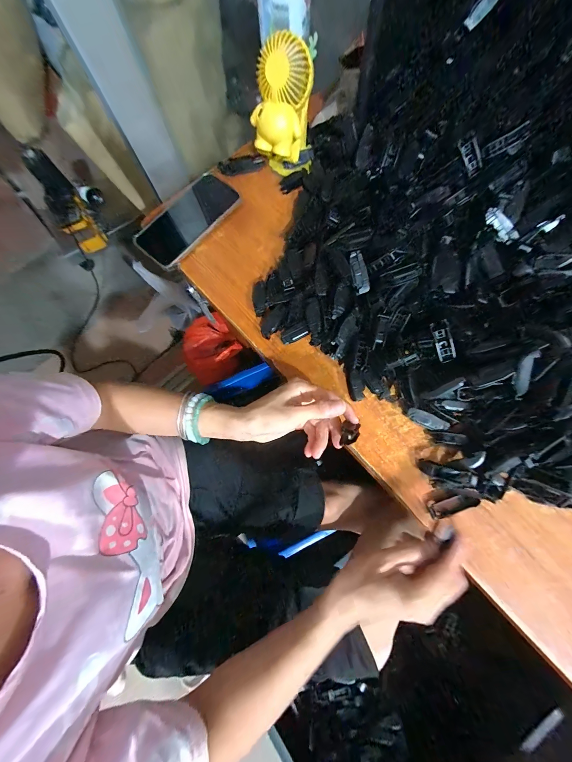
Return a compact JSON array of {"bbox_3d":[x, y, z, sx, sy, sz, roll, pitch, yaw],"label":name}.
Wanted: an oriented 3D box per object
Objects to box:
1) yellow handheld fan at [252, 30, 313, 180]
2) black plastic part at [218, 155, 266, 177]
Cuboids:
[{"bbox_3d":[-0.004,-0.357,0.374,0.073,0.145,0.080,13,77,6],"label":"yellow handheld fan"},{"bbox_3d":[-0.071,-0.352,0.442,0.075,0.019,0.014,-18,76,-2],"label":"black plastic part"}]

